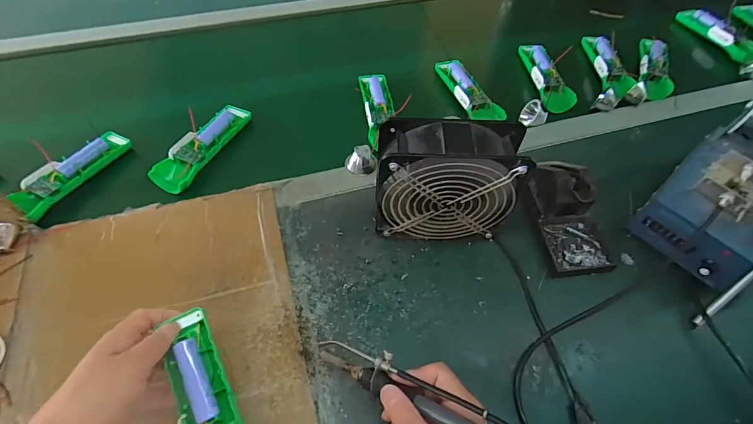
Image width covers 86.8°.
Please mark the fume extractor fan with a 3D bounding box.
[{"bbox_3d":[0.072,-0.028,0.445,0.150,0.156,0.064,2,56,-1],"label":"fume extractor fan"}]

